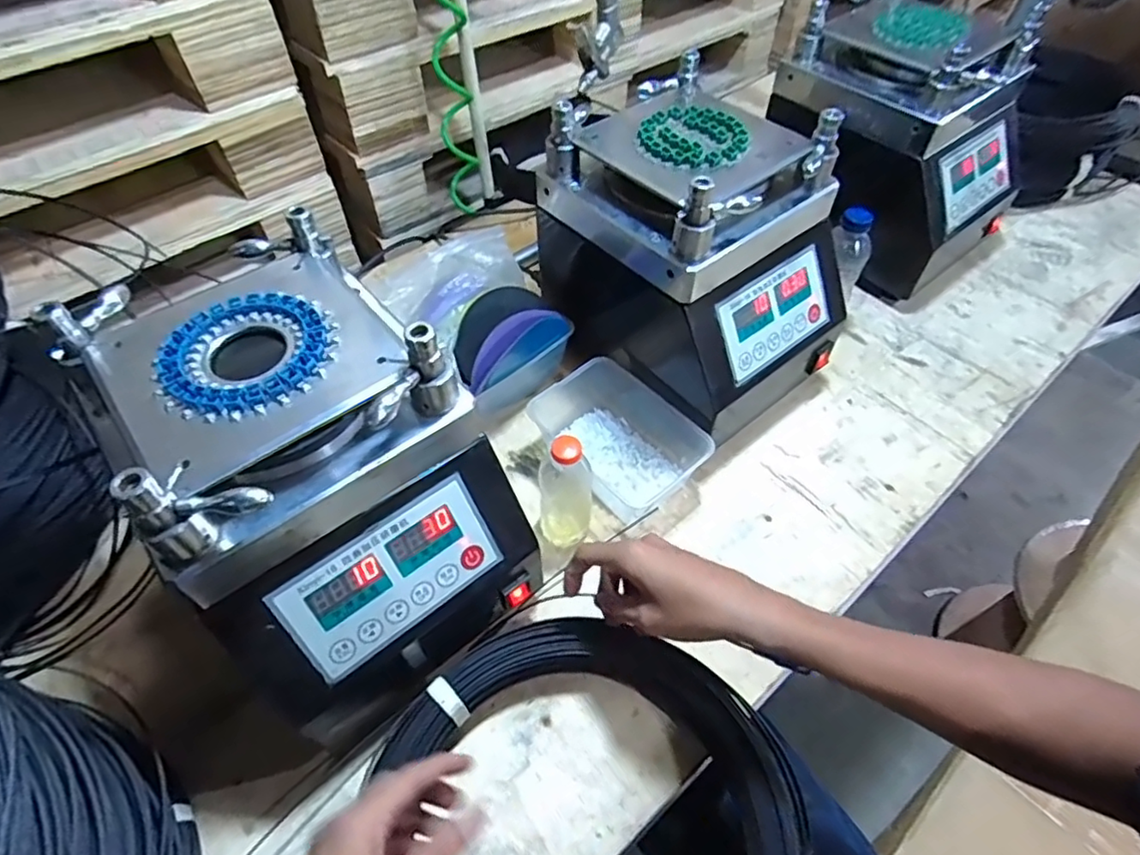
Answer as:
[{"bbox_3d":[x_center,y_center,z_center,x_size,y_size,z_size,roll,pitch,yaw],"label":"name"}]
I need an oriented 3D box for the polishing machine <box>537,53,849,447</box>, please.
[{"bbox_3d":[0.131,-0.178,0.667,0.234,0.266,0.291,-31,60,-20],"label":"polishing machine"}]

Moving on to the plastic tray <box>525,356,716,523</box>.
[{"bbox_3d":[0.044,0.008,0.651,0.186,0.063,0.110,38,63,25],"label":"plastic tray"}]

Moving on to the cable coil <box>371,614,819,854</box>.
[{"bbox_3d":[0.025,0.291,0.446,0.313,0.052,0.306,1,55,-2],"label":"cable coil"}]

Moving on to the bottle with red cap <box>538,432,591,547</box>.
[{"bbox_3d":[-0.003,0.059,0.575,0.052,0.135,0.053,2,54,2],"label":"bottle with red cap"}]

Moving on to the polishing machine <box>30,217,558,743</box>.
[{"bbox_3d":[-0.195,0.047,0.492,0.213,0.266,0.289,-35,61,-23],"label":"polishing machine"}]

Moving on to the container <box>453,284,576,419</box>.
[{"bbox_3d":[-0.075,-0.086,0.699,0.148,0.126,0.085,-37,62,-23],"label":"container"}]

